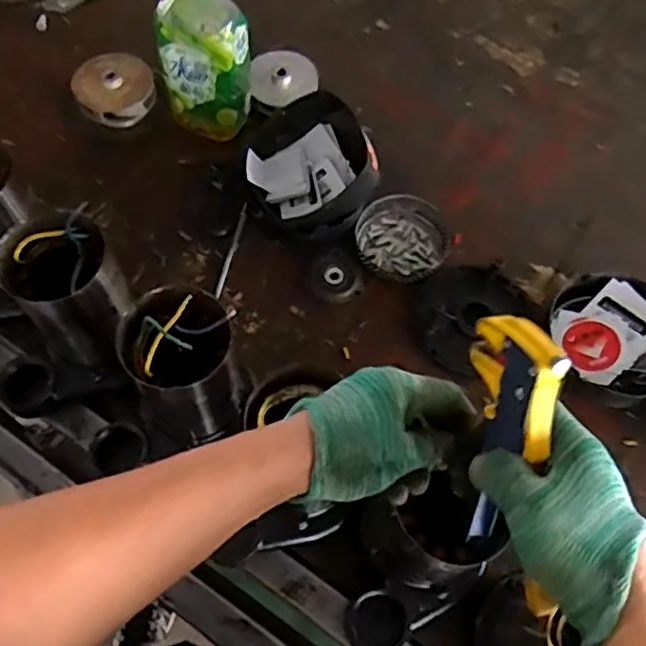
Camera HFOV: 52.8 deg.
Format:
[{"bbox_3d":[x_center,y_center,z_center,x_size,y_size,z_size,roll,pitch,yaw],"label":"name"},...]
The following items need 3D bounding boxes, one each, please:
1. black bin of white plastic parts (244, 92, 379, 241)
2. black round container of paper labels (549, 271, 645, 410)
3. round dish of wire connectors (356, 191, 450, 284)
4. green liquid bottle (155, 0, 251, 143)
[{"bbox_3d":[-0.015,-0.169,0.739,0.136,0.100,0.152,-10,66,-7],"label":"black bin of white plastic parts"},{"bbox_3d":[0.298,0.019,0.687,0.144,0.046,0.141,1,64,-1],"label":"black round container of paper labels"},{"bbox_3d":[0.093,-0.100,0.754,0.103,0.019,0.104,0,64,-1],"label":"round dish of wire connectors"},{"bbox_3d":[-0.135,-0.302,0.734,0.102,0.220,0.066,-11,65,-6],"label":"green liquid bottle"}]

